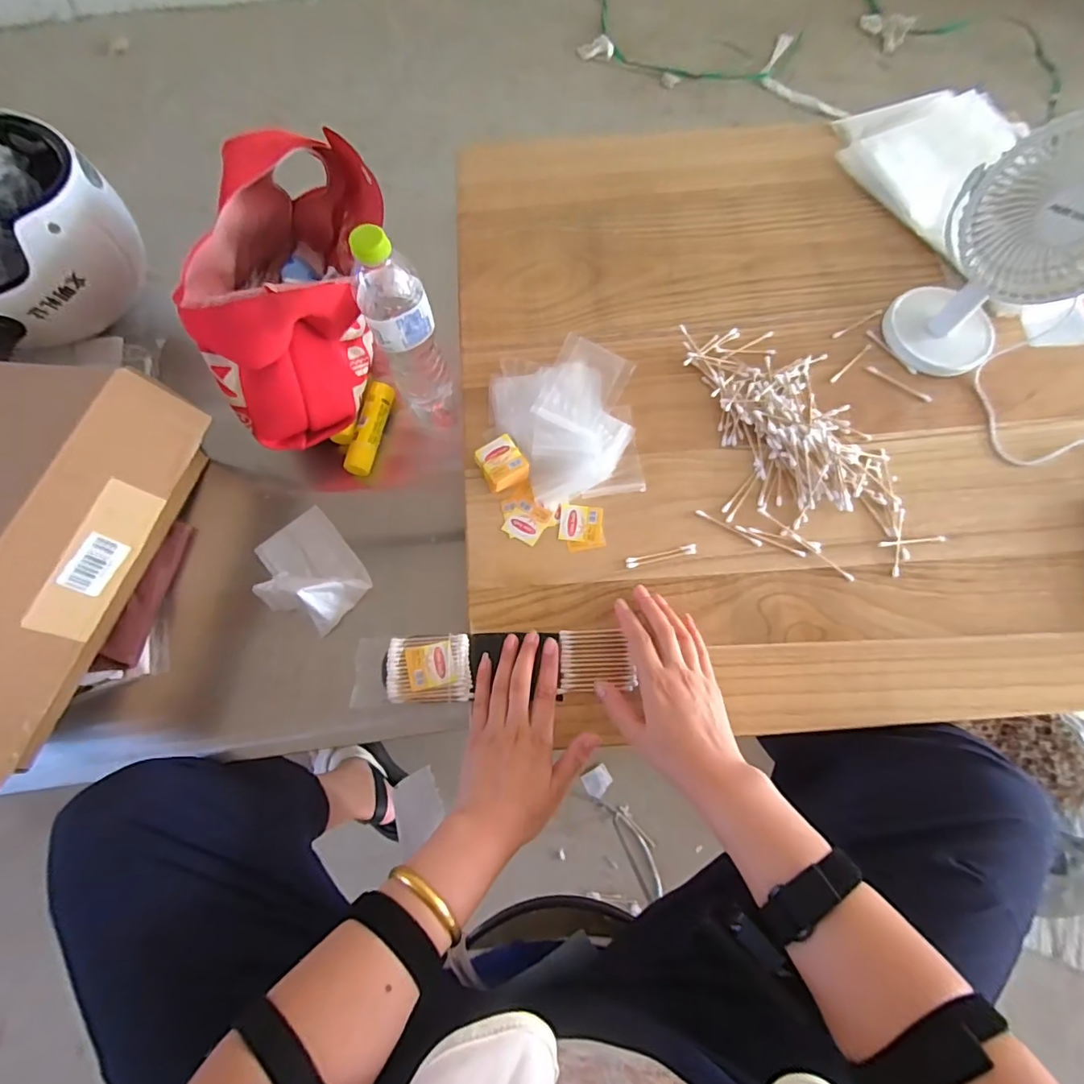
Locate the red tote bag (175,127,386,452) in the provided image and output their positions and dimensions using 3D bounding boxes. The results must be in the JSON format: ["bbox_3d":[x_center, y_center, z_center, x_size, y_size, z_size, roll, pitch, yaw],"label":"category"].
[{"bbox_3d":[-0.254,-0.255,0.528,0.173,0.138,0.284,-4,83,0],"label":"red tote bag"}]

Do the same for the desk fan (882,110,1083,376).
[{"bbox_3d":[0.446,-0.267,0.485,0.103,0.211,0.136,-28,73,-8],"label":"desk fan"}]

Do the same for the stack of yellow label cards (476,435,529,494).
[{"bbox_3d":[-0.041,-0.081,0.535,0.045,0.021,0.049,-27,73,-8],"label":"stack of yellow label cards"}]

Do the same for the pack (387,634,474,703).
[{"bbox_3d":[-0.105,0.117,0.475,0.075,0.009,0.060,-2,71,1],"label":"pack"}]

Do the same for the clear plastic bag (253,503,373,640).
[{"bbox_3d":[-0.259,0.032,0.558,0.100,0.038,0.135,-39,76,-11],"label":"clear plastic bag"}]

